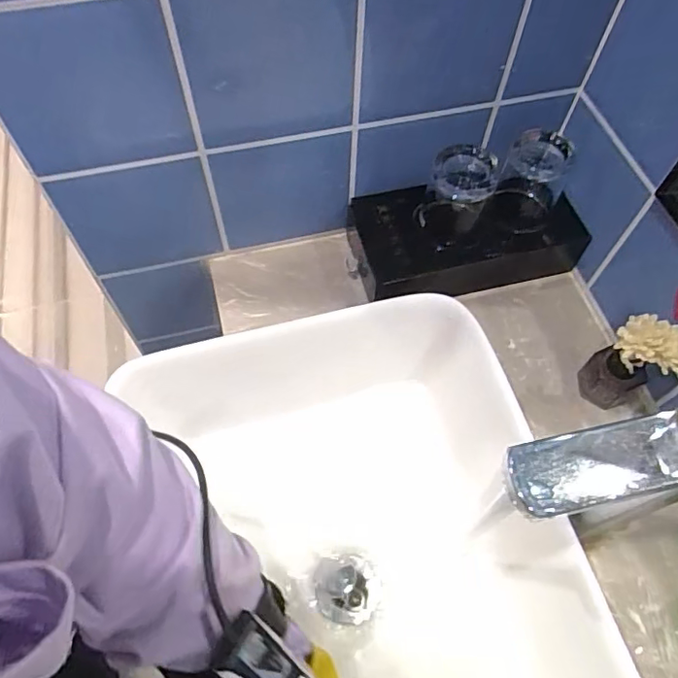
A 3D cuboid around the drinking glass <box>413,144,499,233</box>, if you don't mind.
[{"bbox_3d":[0.122,-0.154,0.583,0.072,0.081,0.059,15,63,7],"label":"drinking glass"}]

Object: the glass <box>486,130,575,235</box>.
[{"bbox_3d":[0.203,-0.167,0.591,0.067,0.082,0.059,26,65,13],"label":"glass"}]

